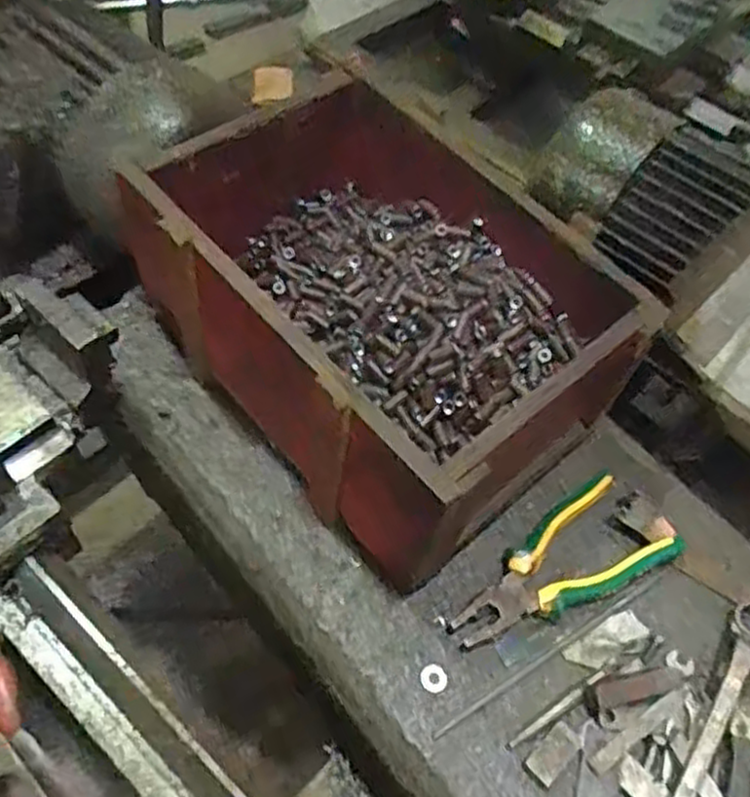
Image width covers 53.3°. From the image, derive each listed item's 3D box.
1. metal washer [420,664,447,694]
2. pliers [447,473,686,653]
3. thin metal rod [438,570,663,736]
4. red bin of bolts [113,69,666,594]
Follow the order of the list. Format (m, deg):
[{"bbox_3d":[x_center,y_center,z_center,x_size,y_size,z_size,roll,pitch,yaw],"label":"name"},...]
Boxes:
[{"bbox_3d":[0.041,0.194,0.518,0.018,0.004,0.019,3,55,-4],"label":"metal washer"},{"bbox_3d":[0.135,0.123,0.561,0.184,0.021,0.079,-23,61,-20],"label":"pliers"},{"bbox_3d":[0.130,0.179,0.533,0.214,0.004,0.005,-26,62,-21],"label":"thin metal rod"},{"bbox_3d":[0.013,-0.060,0.583,0.239,0.168,0.349,-35,65,-25],"label":"red bin of bolts"}]

